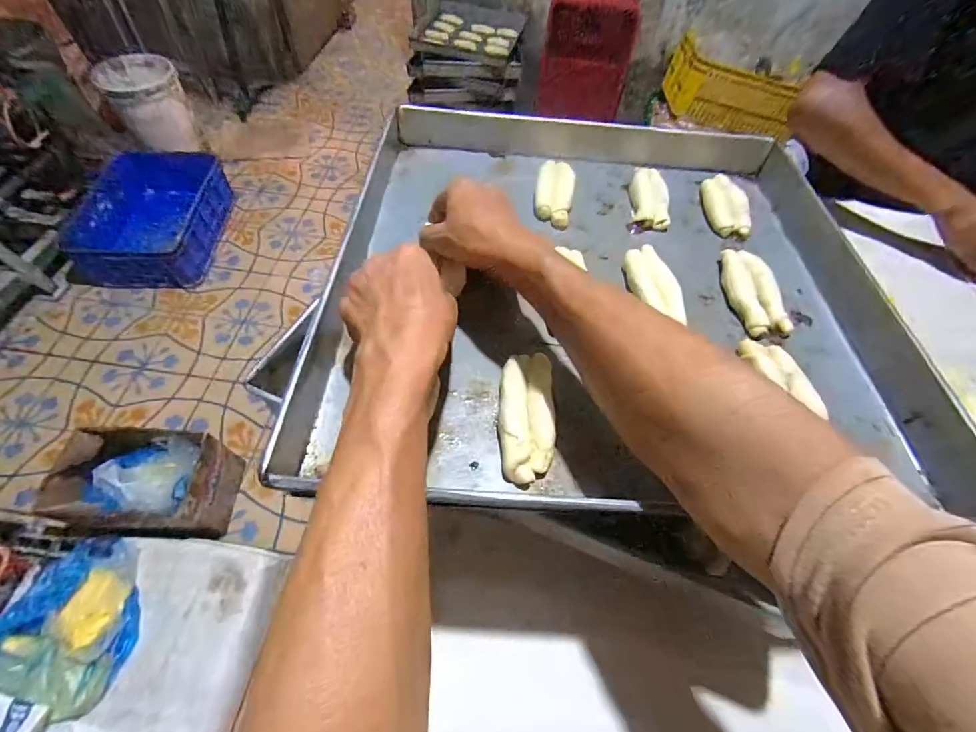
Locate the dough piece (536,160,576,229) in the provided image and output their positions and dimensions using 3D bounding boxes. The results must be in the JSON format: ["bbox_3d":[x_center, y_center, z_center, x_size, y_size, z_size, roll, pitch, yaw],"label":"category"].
[{"bbox_3d":[0.075,-0.198,0.474,0.041,0.022,0.088,11,58,3],"label":"dough piece"}]

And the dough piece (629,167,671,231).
[{"bbox_3d":[0.187,-0.199,0.483,0.042,0.020,0.099,11,58,3],"label":"dough piece"}]

